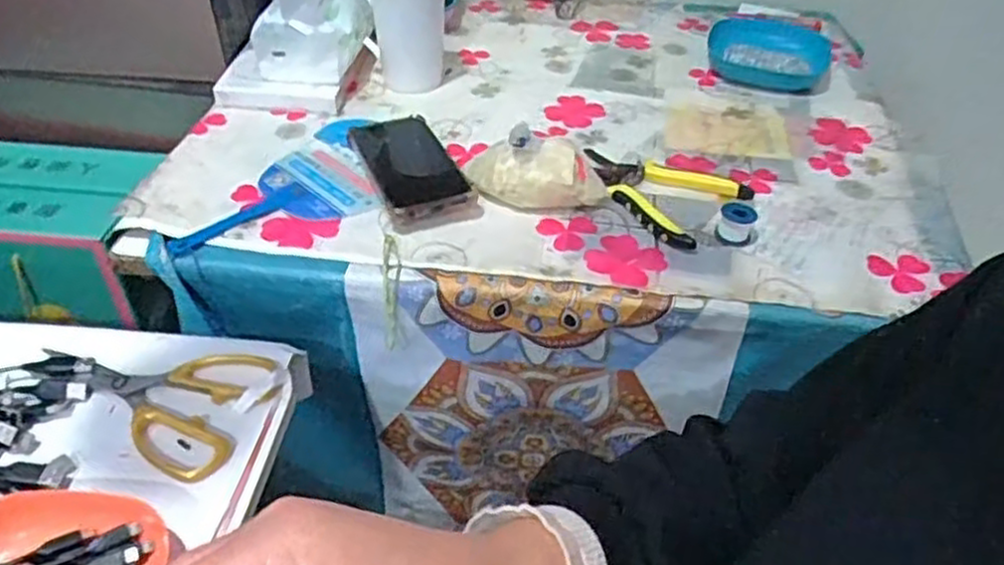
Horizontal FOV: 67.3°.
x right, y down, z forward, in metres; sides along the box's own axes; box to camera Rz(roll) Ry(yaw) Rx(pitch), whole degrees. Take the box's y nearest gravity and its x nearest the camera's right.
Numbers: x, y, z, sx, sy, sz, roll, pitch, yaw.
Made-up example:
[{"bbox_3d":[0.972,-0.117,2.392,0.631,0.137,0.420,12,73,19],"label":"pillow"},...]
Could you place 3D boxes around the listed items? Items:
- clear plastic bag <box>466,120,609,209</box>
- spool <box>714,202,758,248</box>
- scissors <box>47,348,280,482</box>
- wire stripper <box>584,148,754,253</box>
[{"bbox_3d":[0.030,-0.102,0.670,0.126,0.063,0.051,8,43,7],"label":"clear plastic bag"},{"bbox_3d":[0.198,-0.049,0.638,0.030,0.029,0.026,19,45,17],"label":"spool"},{"bbox_3d":[-0.251,0.075,0.535,0.168,0.012,0.101,15,44,14],"label":"scissors"},{"bbox_3d":[0.138,-0.078,0.679,0.150,0.016,0.110,18,45,17],"label":"wire stripper"}]

